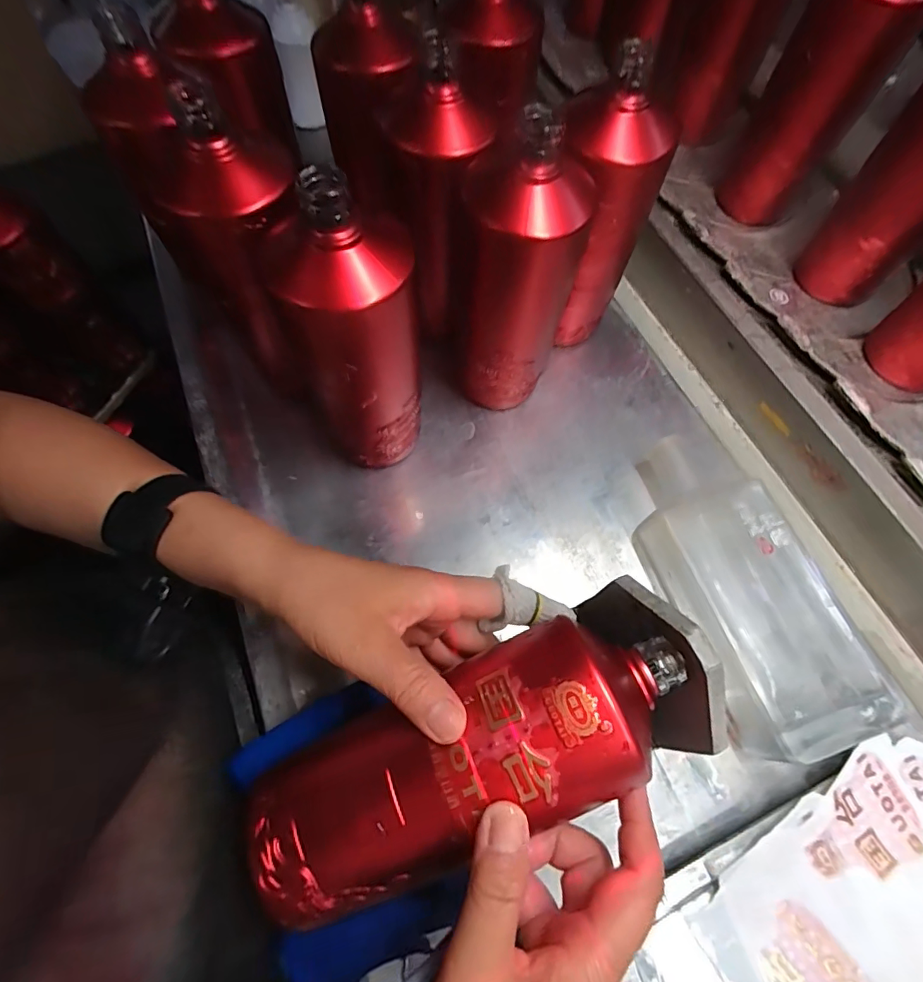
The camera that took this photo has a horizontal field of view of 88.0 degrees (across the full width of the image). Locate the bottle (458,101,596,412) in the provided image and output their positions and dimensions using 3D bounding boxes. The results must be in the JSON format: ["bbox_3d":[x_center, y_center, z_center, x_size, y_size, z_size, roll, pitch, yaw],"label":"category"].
[{"bbox_3d":[0.036,-0.135,0.338,0.075,0.203,0.058,11,66,3],"label":"bottle"}]

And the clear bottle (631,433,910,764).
[{"bbox_3d":[0.190,0.065,0.341,0.098,0.047,0.219,-14,67,-8],"label":"clear bottle"}]

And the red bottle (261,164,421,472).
[{"bbox_3d":[-0.067,-0.088,0.309,0.074,0.211,0.075,-17,67,-9],"label":"red bottle"}]

